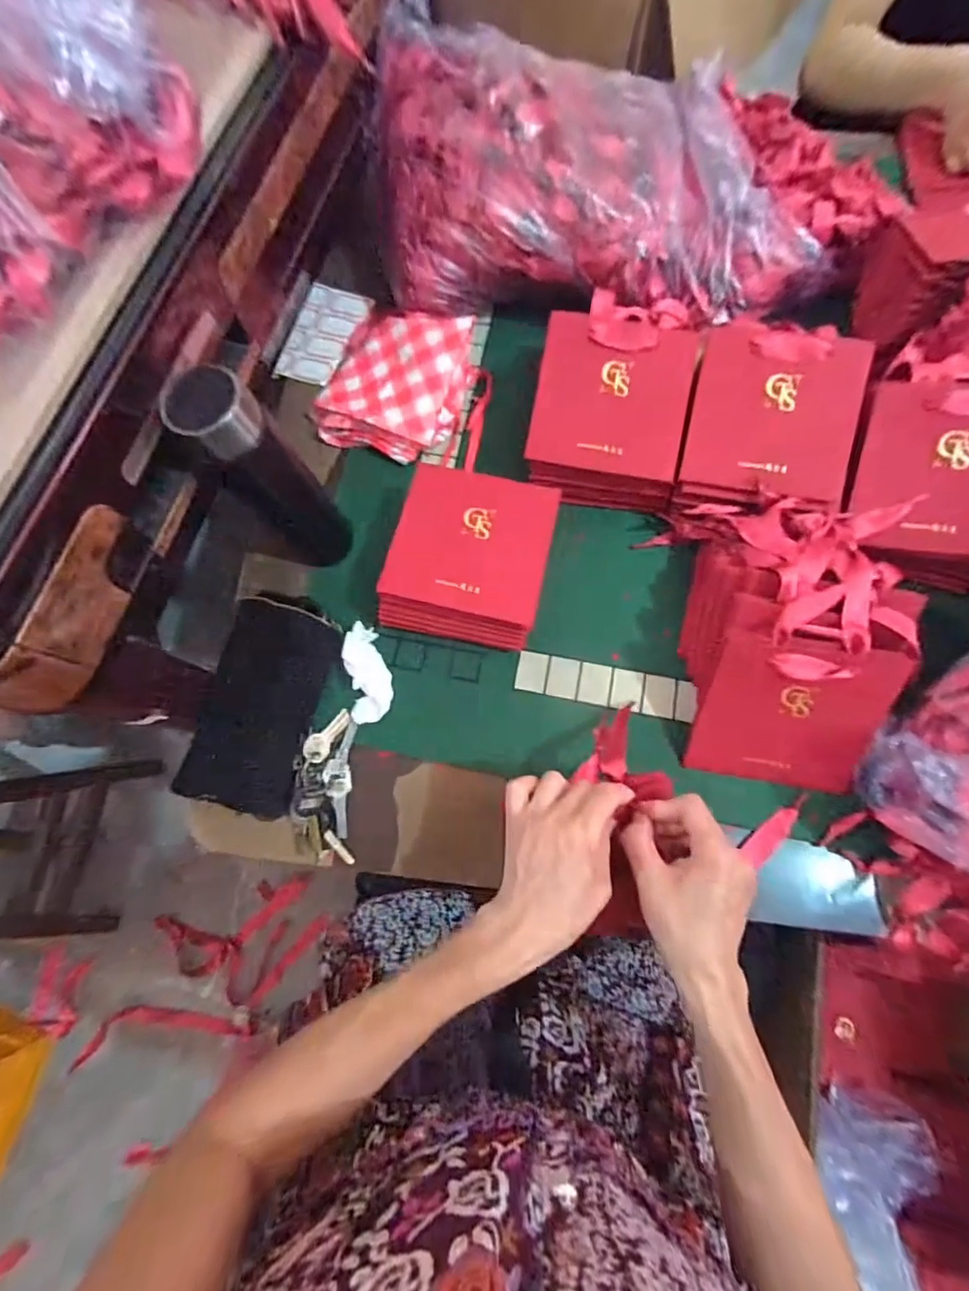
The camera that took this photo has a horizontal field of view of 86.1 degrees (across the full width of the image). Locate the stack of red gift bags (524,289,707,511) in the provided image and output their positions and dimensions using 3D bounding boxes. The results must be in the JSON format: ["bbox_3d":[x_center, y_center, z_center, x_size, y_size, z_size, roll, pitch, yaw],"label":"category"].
[{"bbox_3d":[0.122,-0.233,0.518,0.142,0.105,0.176,11,74,4],"label":"stack of red gift bags"}]

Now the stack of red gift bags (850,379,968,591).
[{"bbox_3d":[0.410,-0.143,0.468,0.142,0.044,0.170,5,100,12],"label":"stack of red gift bags"}]

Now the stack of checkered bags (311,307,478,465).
[{"bbox_3d":[-0.101,-0.294,0.570,0.156,0.066,0.156,18,75,6],"label":"stack of checkered bags"}]

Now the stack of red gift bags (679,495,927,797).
[{"bbox_3d":[0.272,-0.012,0.458,0.159,0.099,0.252,12,75,5],"label":"stack of red gift bags"}]

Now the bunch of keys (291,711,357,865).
[{"bbox_3d":[-0.149,0.131,0.477,0.049,0.024,0.132,-1,74,1],"label":"bunch of keys"}]

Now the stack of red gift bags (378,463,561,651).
[{"bbox_3d":[-0.012,-0.081,0.504,0.141,0.081,0.160,12,75,4],"label":"stack of red gift bags"}]

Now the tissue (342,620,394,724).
[{"bbox_3d":[-0.112,0.025,0.502,0.040,0.024,0.094,-8,74,-1],"label":"tissue"}]

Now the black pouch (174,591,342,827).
[{"bbox_3d":[-0.211,0.053,0.491,0.104,0.029,0.197,12,75,5],"label":"black pouch"}]

